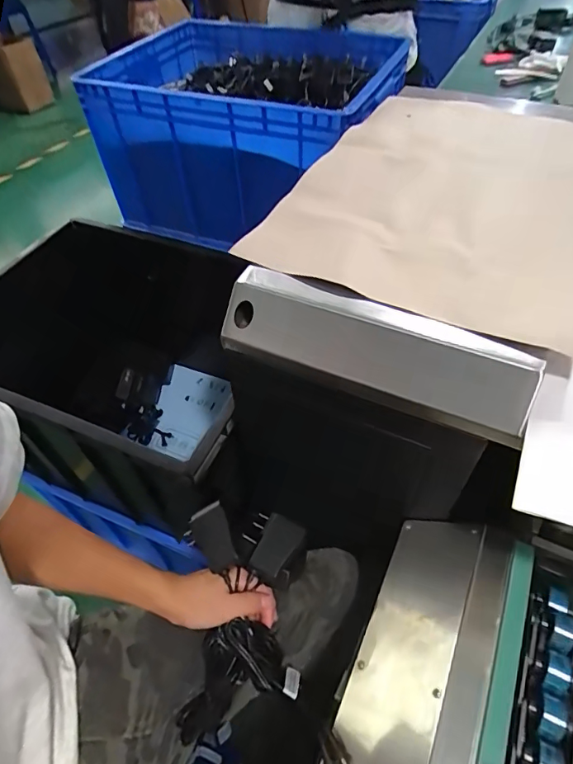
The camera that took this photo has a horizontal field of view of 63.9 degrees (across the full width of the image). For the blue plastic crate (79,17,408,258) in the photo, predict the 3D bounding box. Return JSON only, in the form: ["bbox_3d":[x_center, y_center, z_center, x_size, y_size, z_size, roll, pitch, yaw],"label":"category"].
[{"bbox_3d":[-0.064,-0.485,0.915,0.511,0.293,0.350,17,53,16],"label":"blue plastic crate"}]

